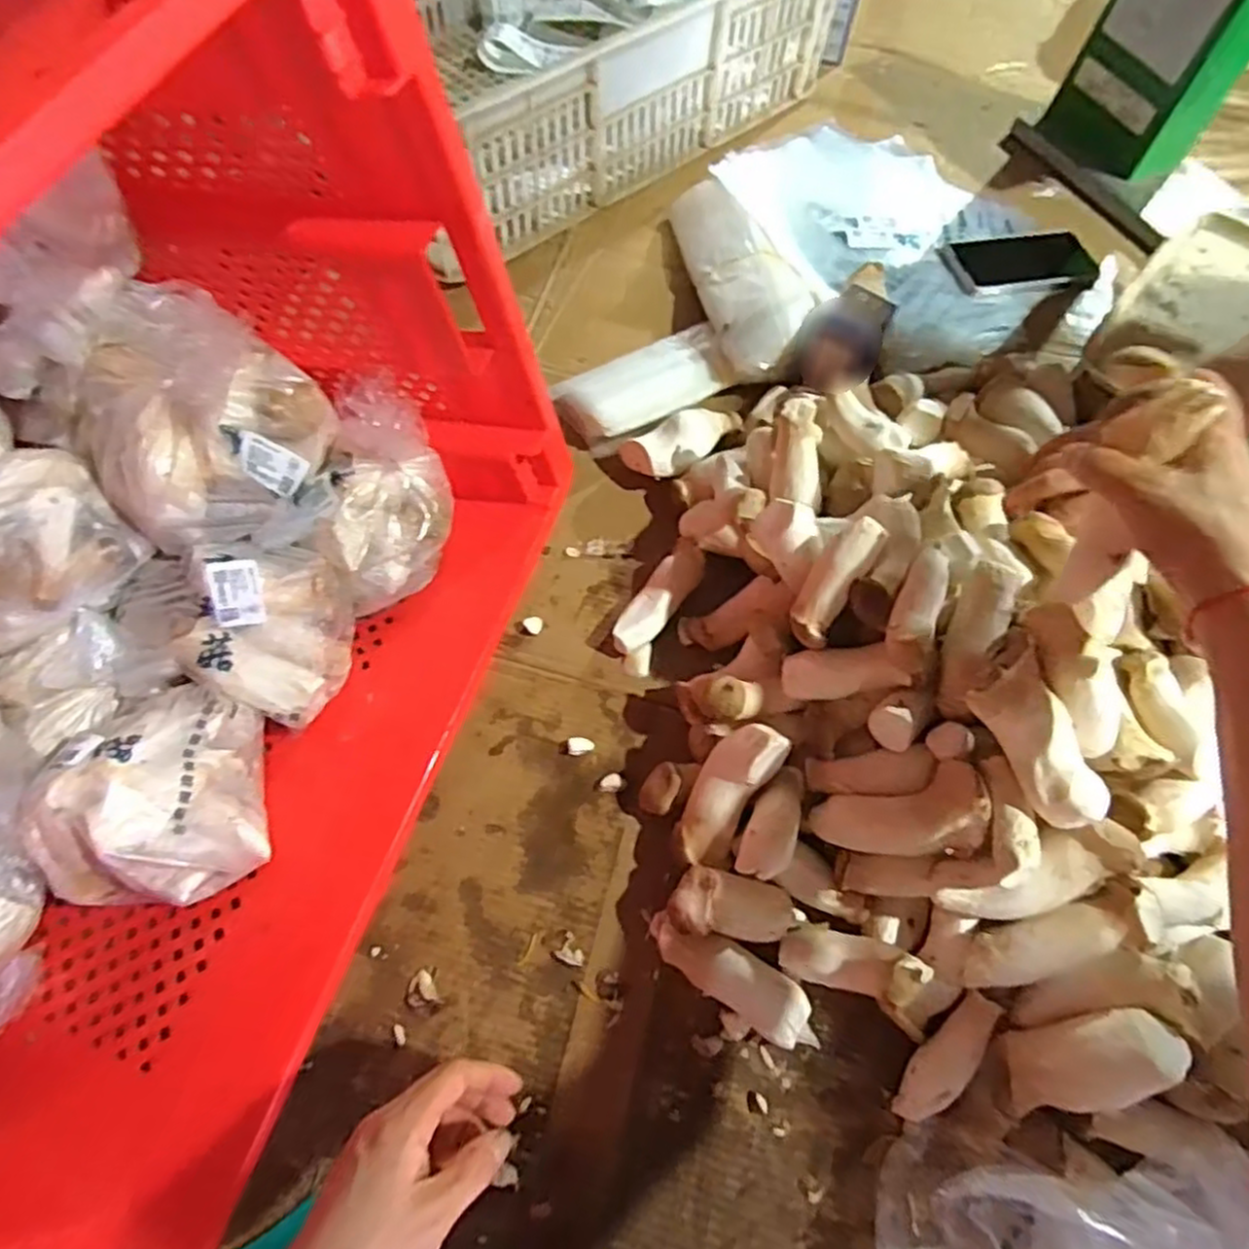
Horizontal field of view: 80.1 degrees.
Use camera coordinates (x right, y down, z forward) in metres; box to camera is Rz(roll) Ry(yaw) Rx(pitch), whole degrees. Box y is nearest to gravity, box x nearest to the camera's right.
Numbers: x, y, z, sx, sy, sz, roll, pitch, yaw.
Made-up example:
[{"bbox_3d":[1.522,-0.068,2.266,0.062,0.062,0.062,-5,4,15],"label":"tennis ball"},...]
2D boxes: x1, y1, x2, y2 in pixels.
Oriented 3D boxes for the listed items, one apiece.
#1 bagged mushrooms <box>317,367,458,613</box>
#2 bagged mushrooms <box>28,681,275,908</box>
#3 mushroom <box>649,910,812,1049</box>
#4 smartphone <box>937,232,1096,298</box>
[{"bbox_3d":[-0.187,-0.094,0.581,0.095,0.134,0.132,-9,66,-6],"label":"bagged mushrooms"},{"bbox_3d":[-0.308,0.108,0.488,0.116,0.095,0.137,0,65,-2],"label":"bagged mushrooms"},{"bbox_3d":[0.071,0.237,0.502,0.119,0.037,0.039,31,68,12],"label":"mushroom"},{"bbox_3d":[0.425,-0.393,0.803,0.170,0.012,0.086,-9,63,-10],"label":"smartphone"}]

